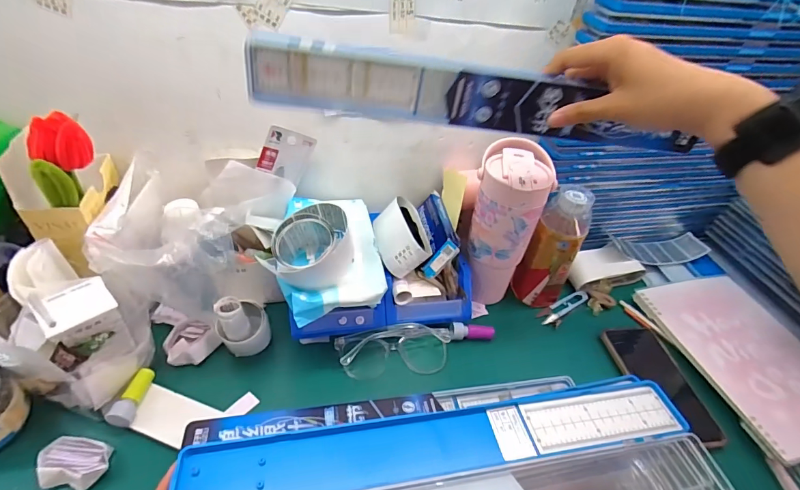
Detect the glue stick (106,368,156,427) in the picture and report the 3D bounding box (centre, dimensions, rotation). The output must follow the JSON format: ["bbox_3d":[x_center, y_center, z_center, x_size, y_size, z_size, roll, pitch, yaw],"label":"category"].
[{"bbox_3d":[-0.288,0.161,0.432,0.020,0.020,0.063,3,42,-4],"label":"glue stick"}]

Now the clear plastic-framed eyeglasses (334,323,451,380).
[{"bbox_3d":[-0.006,0.134,0.521,0.149,0.036,0.054,-4,43,-12],"label":"clear plastic-framed eyeglasses"}]

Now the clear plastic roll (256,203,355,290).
[{"bbox_3d":[-0.100,0.005,0.456,0.092,0.059,0.088,4,42,-3],"label":"clear plastic roll"}]

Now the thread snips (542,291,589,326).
[{"bbox_3d":[0.245,0.092,0.606,0.093,0.011,0.024,-20,49,-26],"label":"thread snips"}]

